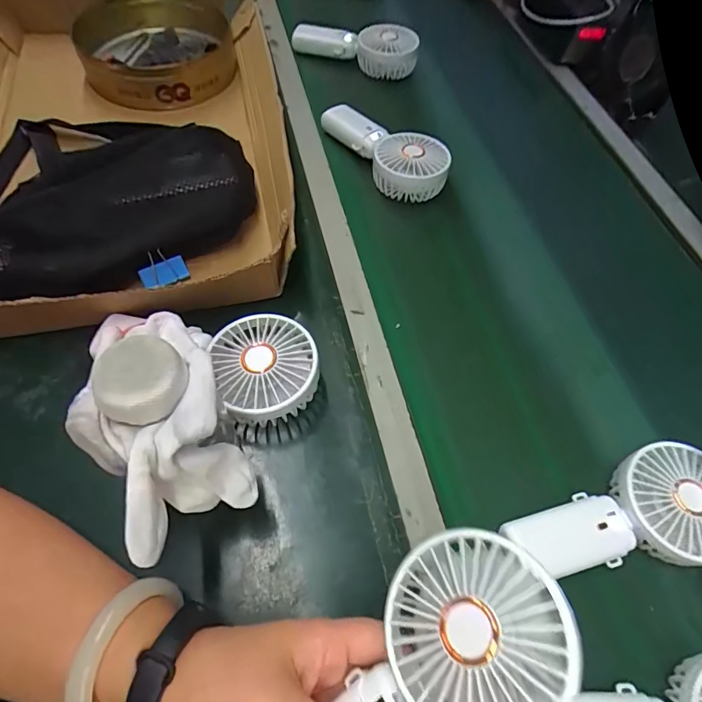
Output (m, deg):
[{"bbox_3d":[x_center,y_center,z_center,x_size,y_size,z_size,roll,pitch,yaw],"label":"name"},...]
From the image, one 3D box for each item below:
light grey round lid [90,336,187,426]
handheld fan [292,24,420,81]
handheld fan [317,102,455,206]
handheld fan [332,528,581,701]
[{"bbox_3d":[-0.106,0.014,0.226,0.042,0.019,0.042,2,57,-2],"label":"light grey round lid"},{"bbox_3d":[0.007,-0.449,0.677,0.187,0.075,0.073,1,57,-3],"label":"handheld fan"},{"bbox_3d":[0.042,-0.248,0.558,0.078,0.062,0.182,-31,67,-26],"label":"handheld fan"},{"bbox_3d":[0.026,0.168,0.219,0.181,0.046,0.080,-46,67,1],"label":"handheld fan"}]

